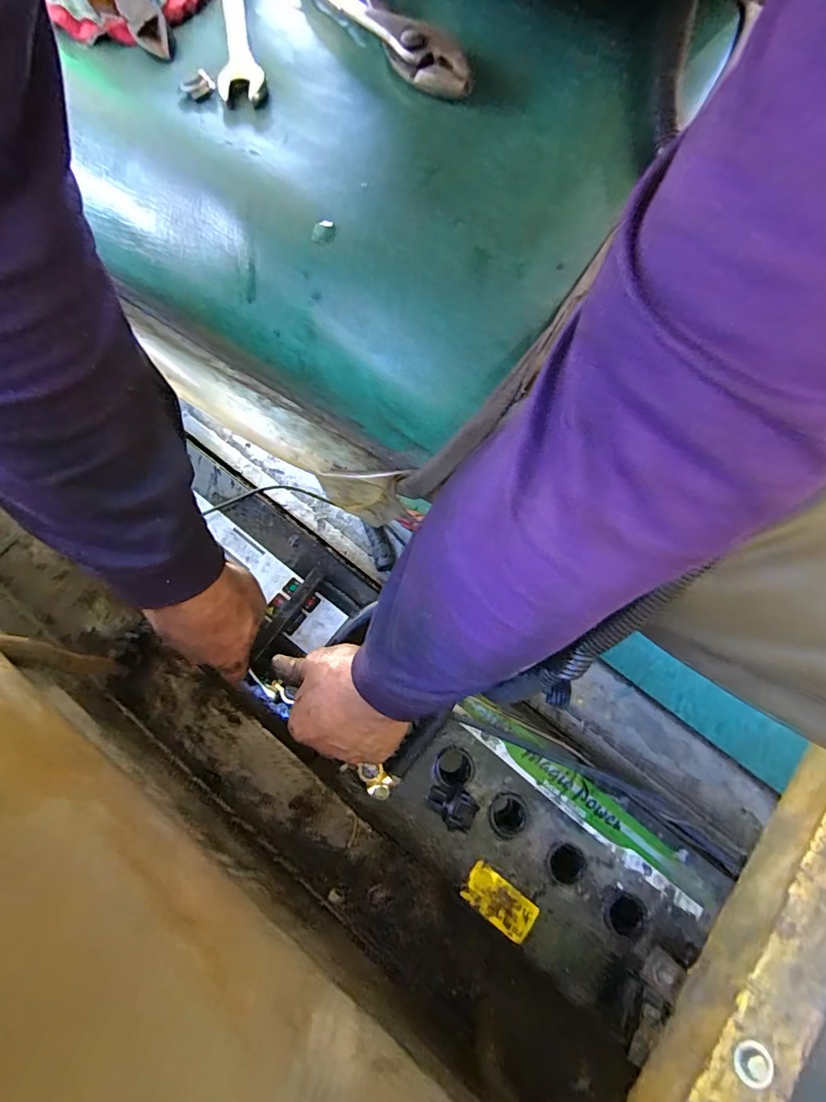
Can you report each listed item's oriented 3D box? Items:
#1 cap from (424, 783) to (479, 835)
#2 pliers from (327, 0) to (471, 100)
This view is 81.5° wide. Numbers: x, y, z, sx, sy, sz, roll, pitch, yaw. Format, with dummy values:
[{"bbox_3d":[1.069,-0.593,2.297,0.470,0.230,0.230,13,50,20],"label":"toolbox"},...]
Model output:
[{"bbox_3d":[0.035,0.223,0.422,0.042,0.035,0.031,29,75,11],"label":"cap"},{"bbox_3d":[-0.020,-0.304,0.276,0.028,0.019,0.150,-36,74,-9],"label":"pliers"}]

